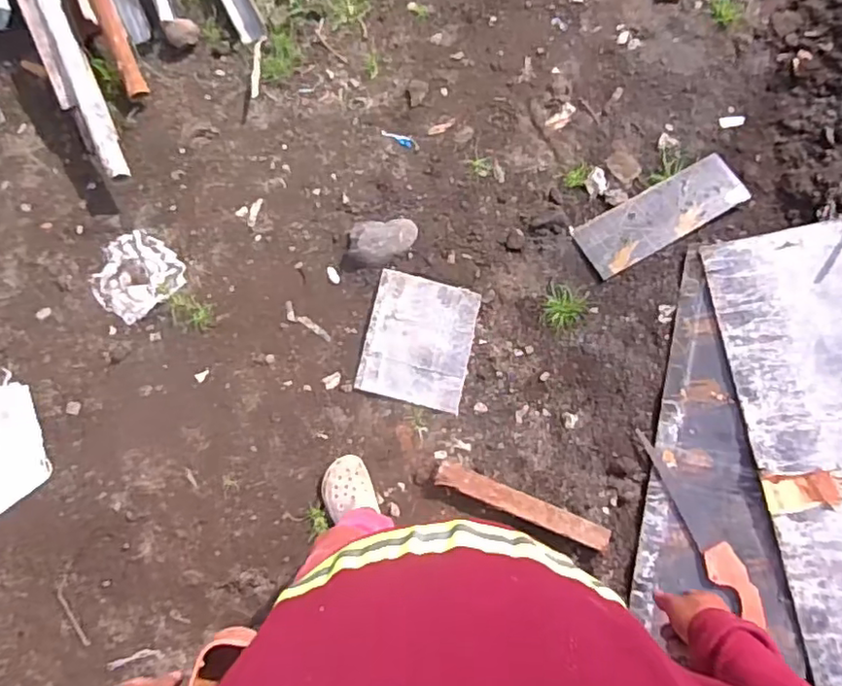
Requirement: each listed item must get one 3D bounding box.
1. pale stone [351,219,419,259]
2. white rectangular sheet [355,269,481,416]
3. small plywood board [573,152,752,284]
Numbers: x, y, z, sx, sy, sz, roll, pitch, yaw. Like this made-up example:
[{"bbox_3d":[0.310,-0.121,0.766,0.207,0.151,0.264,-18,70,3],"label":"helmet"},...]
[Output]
[{"bbox_3d":[-0.089,-0.257,1.506,0.177,0.055,0.093,-13,76,-5],"label":"pale stone"},{"bbox_3d":[-0.001,-0.005,1.492,0.255,0.021,0.302,14,79,-9],"label":"white rectangular sheet"},{"bbox_3d":[0.617,-0.329,1.582,0.449,0.018,0.158,-28,73,1],"label":"small plywood board"}]

